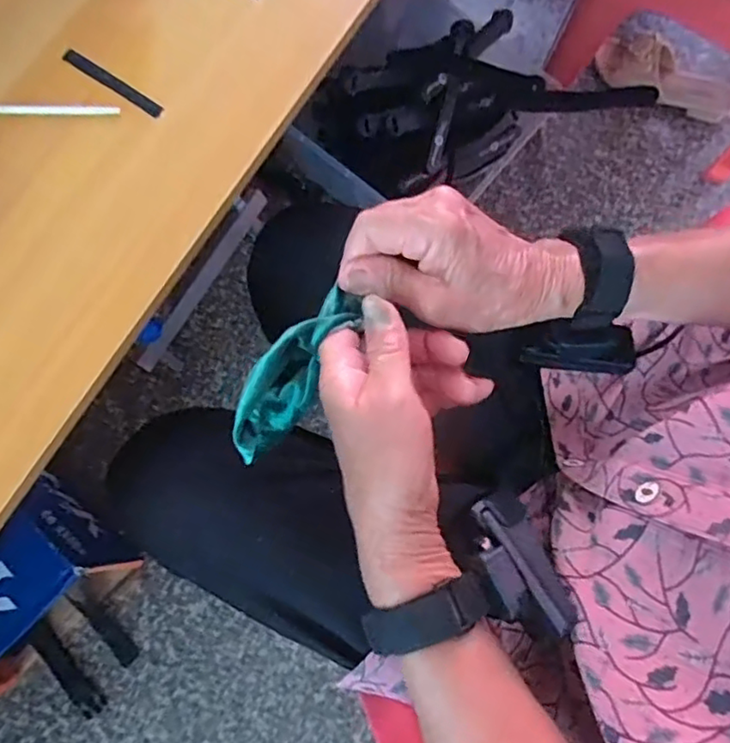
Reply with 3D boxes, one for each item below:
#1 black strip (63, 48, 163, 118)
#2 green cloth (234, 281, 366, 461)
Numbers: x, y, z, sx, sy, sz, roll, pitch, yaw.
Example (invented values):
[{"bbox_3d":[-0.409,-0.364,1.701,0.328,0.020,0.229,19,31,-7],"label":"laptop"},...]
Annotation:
[{"bbox_3d":[-0.165,-0.188,0.404,0.074,0.006,0.011,32,76,4],"label":"black strip"},{"bbox_3d":[-0.046,0.005,0.369,0.035,0.028,0.121,37,110,7],"label":"green cloth"}]

